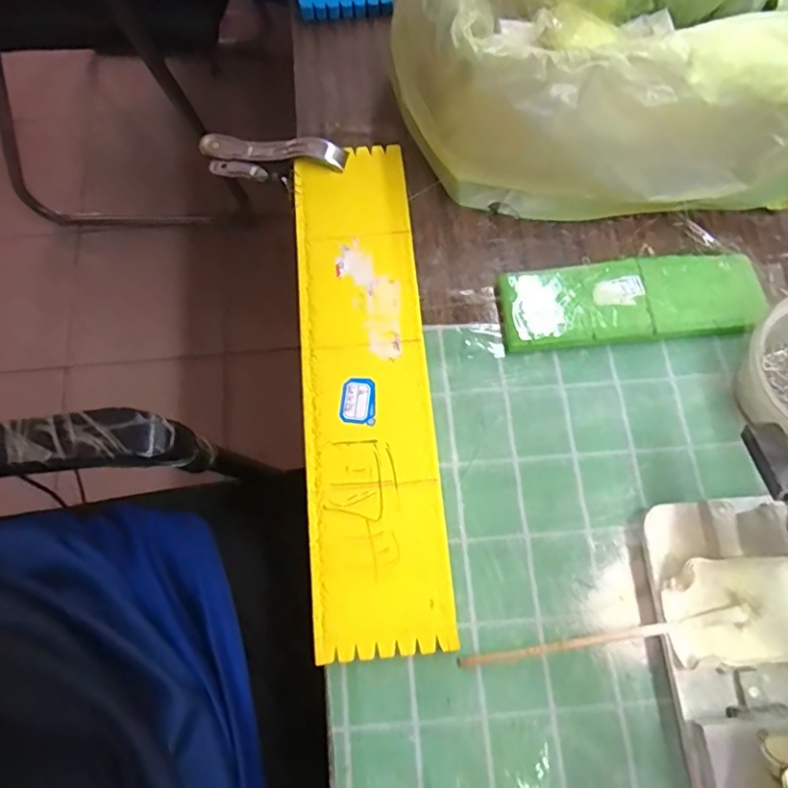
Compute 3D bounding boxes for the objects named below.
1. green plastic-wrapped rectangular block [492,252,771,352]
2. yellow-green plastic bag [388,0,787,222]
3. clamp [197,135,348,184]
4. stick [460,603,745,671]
[{"bbox_3d":[0.163,-0.065,0.390,0.175,0.021,0.059,-4,73,-3],"label":"green plastic-wrapped rectangular block"},{"bbox_3d":[0.163,-0.250,0.393,0.316,0.126,0.215,-3,73,-2],"label":"yellow-green plastic bag"},{"bbox_3d":[-0.095,-0.183,0.439,0.123,0.044,0.019,6,71,19],"label":"clamp"},{"bbox_3d":[0.113,0.137,0.314,0.155,0.006,0.007,-14,73,7],"label":"stick"}]

